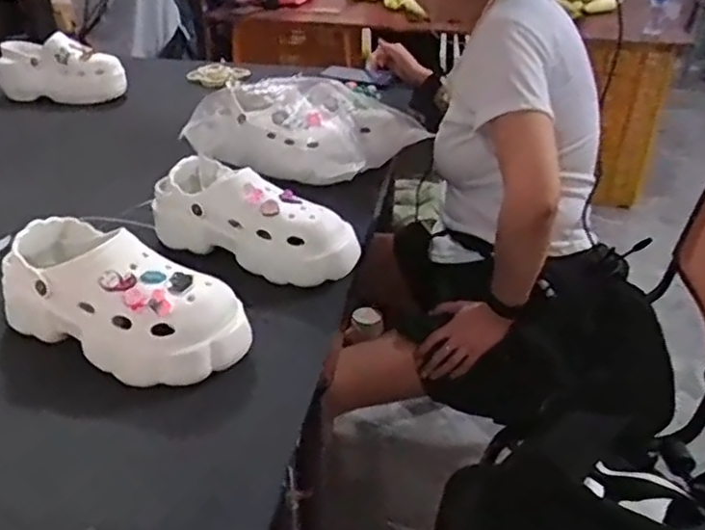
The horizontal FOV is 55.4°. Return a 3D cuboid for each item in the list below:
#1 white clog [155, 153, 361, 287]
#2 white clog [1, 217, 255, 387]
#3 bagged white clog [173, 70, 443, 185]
[{"bbox_3d":[-0.119,-0.059,0.811,0.254,0.102,0.085,16,34,23],"label":"white clog"},{"bbox_3d":[-0.229,0.039,0.666,0.256,0.107,0.106,15,34,22],"label":"white clog"},{"bbox_3d":[-0.084,-0.231,1.093,0.339,0.108,0.212,14,33,20],"label":"bagged white clog"}]

